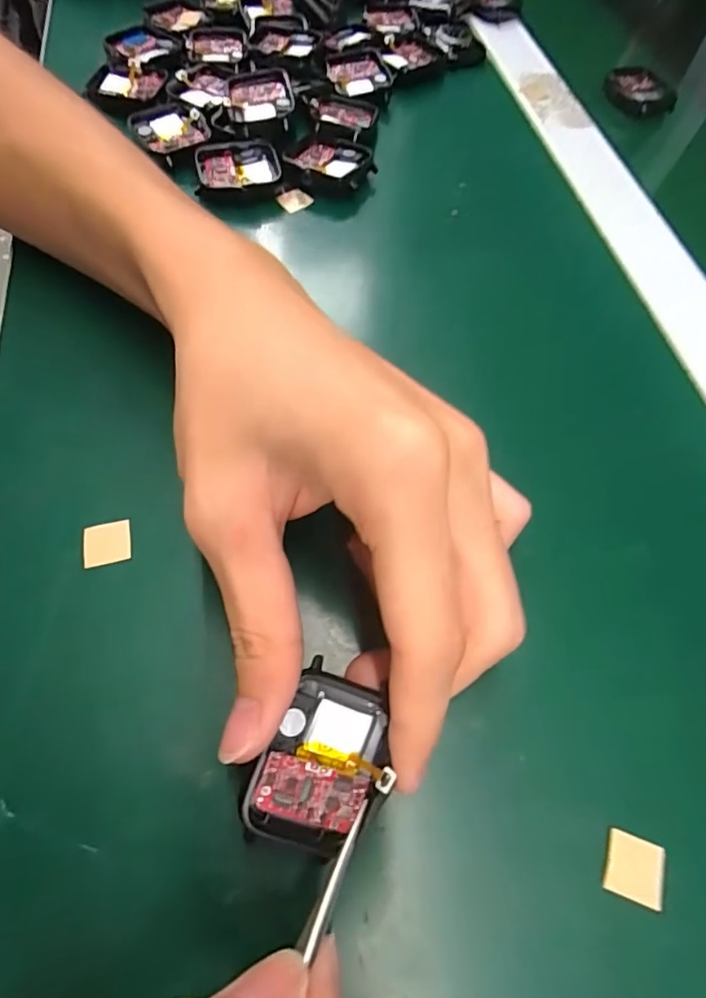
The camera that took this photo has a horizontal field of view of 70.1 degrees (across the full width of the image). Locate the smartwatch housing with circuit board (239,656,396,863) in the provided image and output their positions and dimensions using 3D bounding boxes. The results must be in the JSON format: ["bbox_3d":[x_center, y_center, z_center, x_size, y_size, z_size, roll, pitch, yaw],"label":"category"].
[{"bbox_3d":[-0.007,0.073,0.139,0.033,0.006,0.044,29,76,-10],"label":"smartwatch housing with circuit board"}]

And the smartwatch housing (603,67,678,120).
[{"bbox_3d":[0.193,-0.273,0.340,0.048,0.016,0.034,26,65,10],"label":"smartwatch housing"}]

